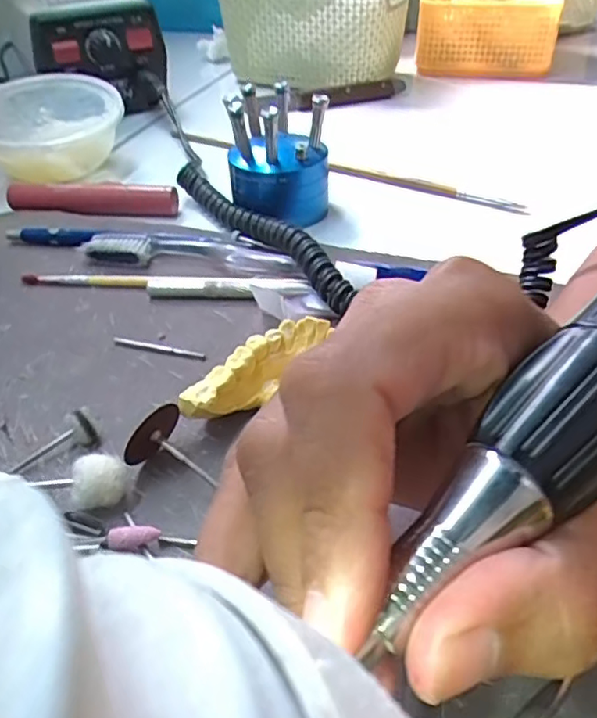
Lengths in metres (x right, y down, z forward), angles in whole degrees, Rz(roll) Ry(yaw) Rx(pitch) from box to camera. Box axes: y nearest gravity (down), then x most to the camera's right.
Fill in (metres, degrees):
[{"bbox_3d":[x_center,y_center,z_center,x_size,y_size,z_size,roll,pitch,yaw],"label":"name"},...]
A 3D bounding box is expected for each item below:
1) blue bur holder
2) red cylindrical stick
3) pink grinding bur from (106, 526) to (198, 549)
[{"bbox_3d":[-0.010,-0.122,0.359,0.055,0.059,0.054,3,41,8],"label":"blue bur holder"},{"bbox_3d":[-0.128,-0.101,0.383,0.106,0.012,0.016,2,41,7],"label":"red cylindrical stick"},{"bbox_3d":[-0.046,0.056,0.195,0.026,0.007,0.005,5,39,-11],"label":"pink grinding bur"}]

